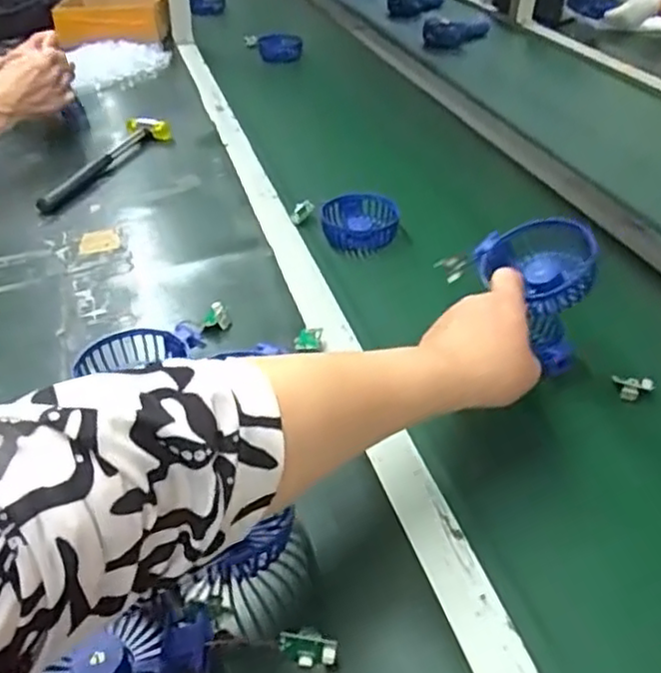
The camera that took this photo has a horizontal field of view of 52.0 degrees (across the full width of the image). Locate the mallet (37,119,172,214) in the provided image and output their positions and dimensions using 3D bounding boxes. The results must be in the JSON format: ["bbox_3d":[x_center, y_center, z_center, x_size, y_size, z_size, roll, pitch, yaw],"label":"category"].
[{"bbox_3d":[-0.301,-0.228,0.881,0.056,0.031,0.233,18,42,22],"label":"mallet"}]

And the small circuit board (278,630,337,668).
[{"bbox_3d":[-0.013,0.171,0.371,0.032,0.023,0.010,6,39,8],"label":"small circuit board"}]

